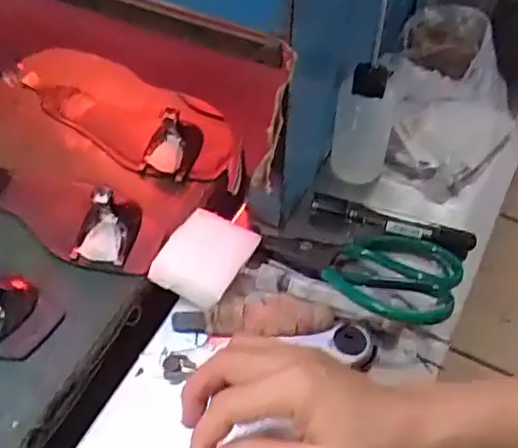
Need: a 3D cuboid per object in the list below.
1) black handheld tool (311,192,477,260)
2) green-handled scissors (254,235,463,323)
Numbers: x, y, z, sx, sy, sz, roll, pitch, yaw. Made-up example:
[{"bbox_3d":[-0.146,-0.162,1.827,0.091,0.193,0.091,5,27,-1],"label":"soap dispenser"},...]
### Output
[{"bbox_3d":[0.110,-0.001,0.554,0.134,0.014,0.020,16,54,11],"label":"black handheld tool"},{"bbox_3d":[0.079,0.025,0.521,0.150,0.019,0.085,21,55,14],"label":"green-handled scissors"}]

